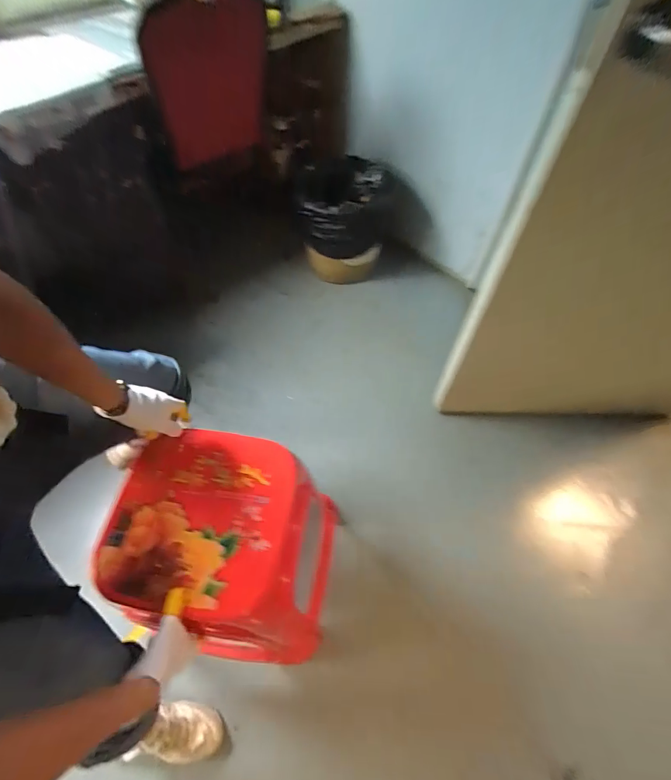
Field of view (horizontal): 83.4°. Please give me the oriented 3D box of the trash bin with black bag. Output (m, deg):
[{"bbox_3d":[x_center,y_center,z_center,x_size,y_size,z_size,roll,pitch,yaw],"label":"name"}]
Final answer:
[{"bbox_3d":[0.022,-0.688,1.495,0.384,0.348,0.383,4,56,-3],"label":"trash bin with black bag"}]

